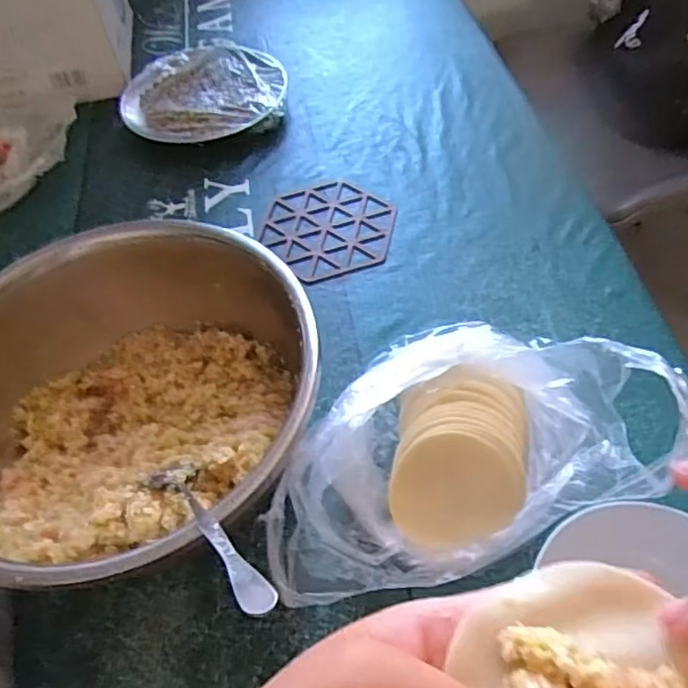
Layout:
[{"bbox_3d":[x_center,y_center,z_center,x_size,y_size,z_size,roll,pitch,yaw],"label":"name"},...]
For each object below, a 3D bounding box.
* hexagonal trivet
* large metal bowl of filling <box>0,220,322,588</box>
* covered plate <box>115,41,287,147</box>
[{"bbox_3d":[-0.014,-0.112,0.596,0.123,0.006,0.136,-32,56,-15],"label":"hexagonal trivet"},{"bbox_3d":[-0.143,0.047,0.418,0.247,0.108,0.240,-4,54,5],"label":"large metal bowl of filling"},{"bbox_3d":[-0.161,-0.303,0.741,0.186,0.026,0.193,-4,54,5],"label":"covered plate"}]

